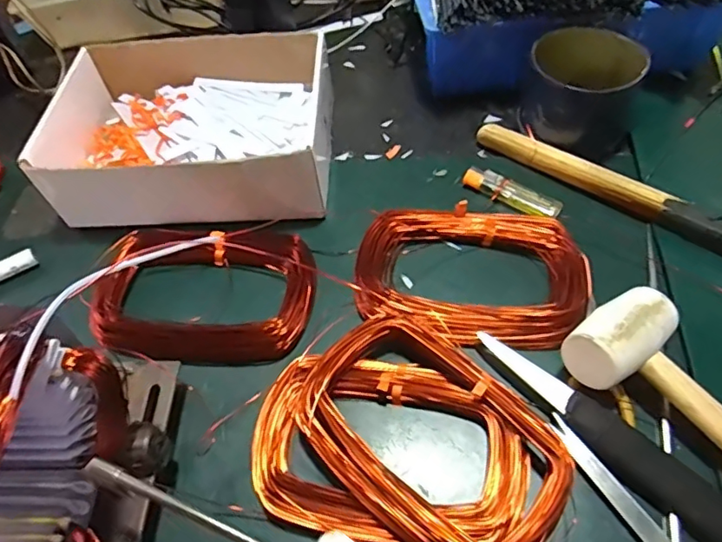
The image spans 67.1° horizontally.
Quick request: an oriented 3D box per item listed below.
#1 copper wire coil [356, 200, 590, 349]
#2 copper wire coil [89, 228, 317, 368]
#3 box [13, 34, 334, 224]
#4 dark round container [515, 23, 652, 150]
[{"bbox_3d":[0.085,0.001,0.430,0.170,0.027,0.117,9,58,11],"label":"copper wire coil"},{"bbox_3d":[-0.127,0.017,0.436,0.176,0.030,0.131,4,57,8],"label":"copper wire coil"},{"bbox_3d":[-0.152,-0.135,0.511,0.238,0.078,0.179,-1,56,4],"label":"box"},{"bbox_3d":[0.199,-0.169,0.506,0.098,0.064,0.112,22,61,18],"label":"dark round container"}]

